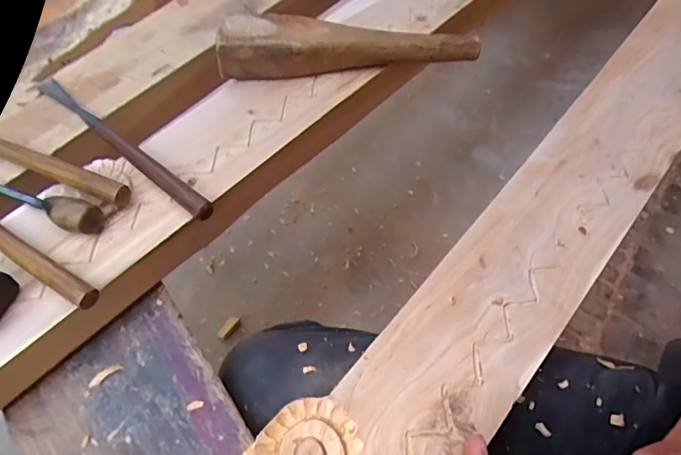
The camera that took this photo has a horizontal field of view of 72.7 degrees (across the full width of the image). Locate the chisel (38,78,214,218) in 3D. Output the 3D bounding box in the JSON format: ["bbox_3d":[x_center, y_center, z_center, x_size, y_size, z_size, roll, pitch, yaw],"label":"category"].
[{"bbox_3d":[-0.208,-0.085,0.441,0.257,0.016,0.027,37,63,18],"label":"chisel"}]

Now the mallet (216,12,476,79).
[{"bbox_3d":[0.009,-0.198,0.505,0.271,0.051,0.054,-3,58,-6],"label":"mallet"}]

